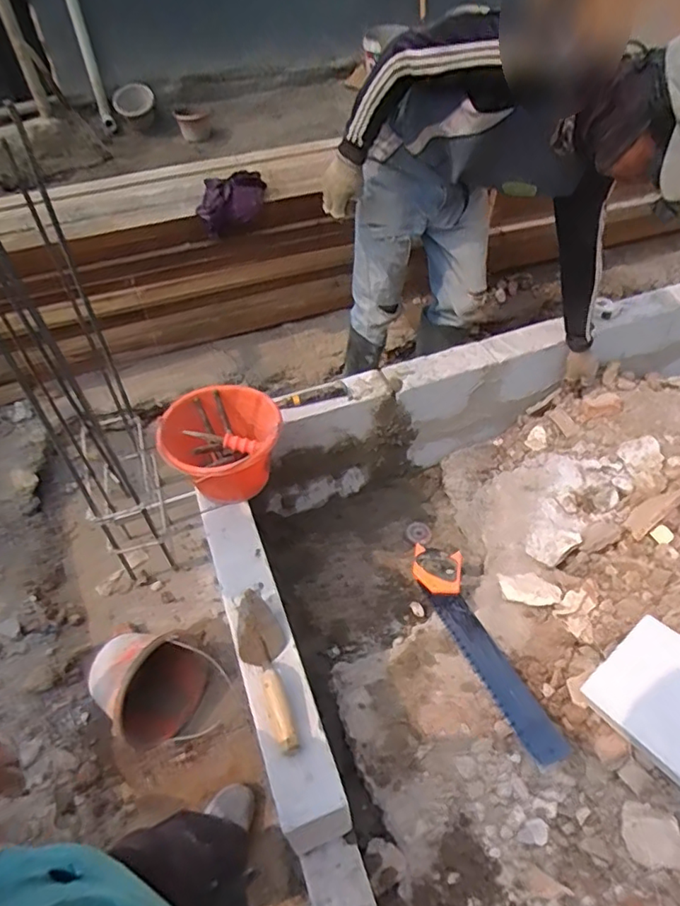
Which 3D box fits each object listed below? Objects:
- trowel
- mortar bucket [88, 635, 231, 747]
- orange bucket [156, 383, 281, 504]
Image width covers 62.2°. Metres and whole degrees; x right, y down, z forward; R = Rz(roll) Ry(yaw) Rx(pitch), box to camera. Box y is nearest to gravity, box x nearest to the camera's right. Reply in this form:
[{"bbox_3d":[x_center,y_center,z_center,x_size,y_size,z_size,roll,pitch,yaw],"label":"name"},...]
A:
[{"bbox_3d":[-0.121,0.353,0.932,0.073,0.035,0.265,-14,48,-10],"label":"trowel"},{"bbox_3d":[-0.405,0.506,1.228,0.250,0.184,0.200,5,47,7],"label":"mortar bucket"},{"bbox_3d":[-0.238,0.008,1.176,0.214,0.211,0.214,-1,47,1],"label":"orange bucket"}]

